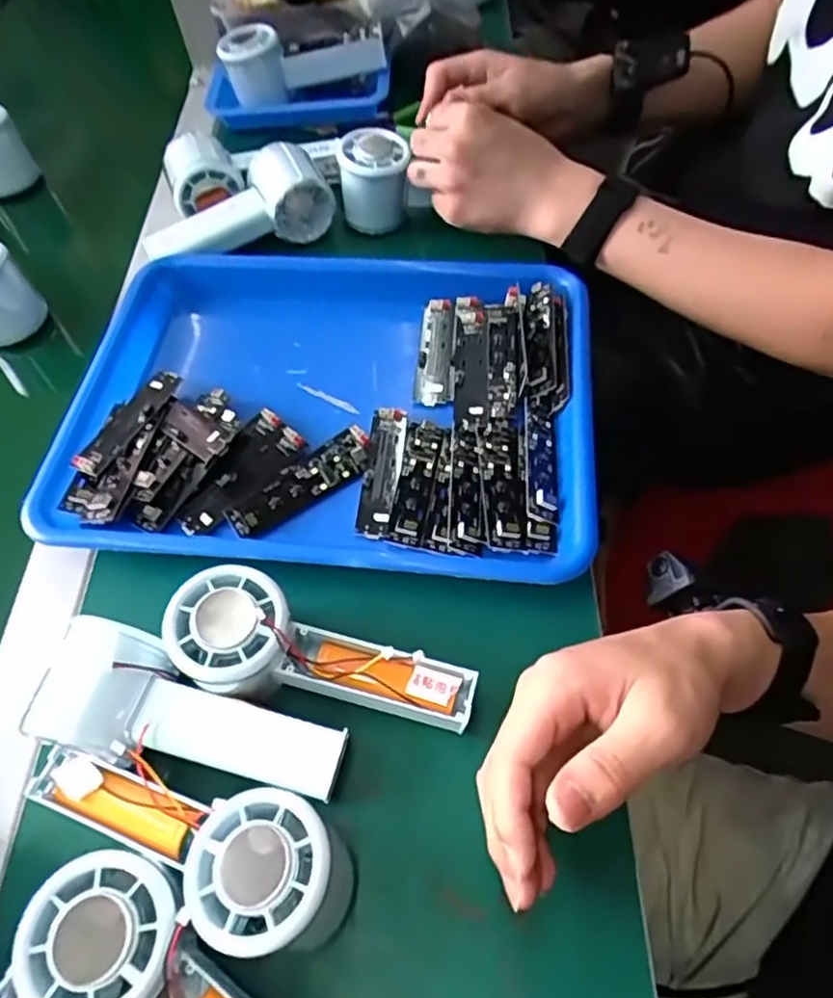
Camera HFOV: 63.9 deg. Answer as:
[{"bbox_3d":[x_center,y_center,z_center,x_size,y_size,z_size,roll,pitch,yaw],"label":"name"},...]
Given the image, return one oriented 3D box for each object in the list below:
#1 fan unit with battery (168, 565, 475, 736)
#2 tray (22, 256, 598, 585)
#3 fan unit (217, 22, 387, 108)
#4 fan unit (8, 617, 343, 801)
[{"bbox_3d":[-0.048,0.085,0.326,0.147,0.054,0.057,19,61,12],"label":"fan unit with battery"},{"bbox_3d":[-0.059,-0.065,0.443,0.341,0.045,0.251,3,59,7],"label":"tray"},{"bbox_3d":[-0.101,-0.392,0.605,0.148,0.060,0.048,5,59,8],"label":"fan unit"},{"bbox_3d":[-0.105,0.103,0.319,0.142,0.043,0.057,12,59,8],"label":"fan unit"}]

